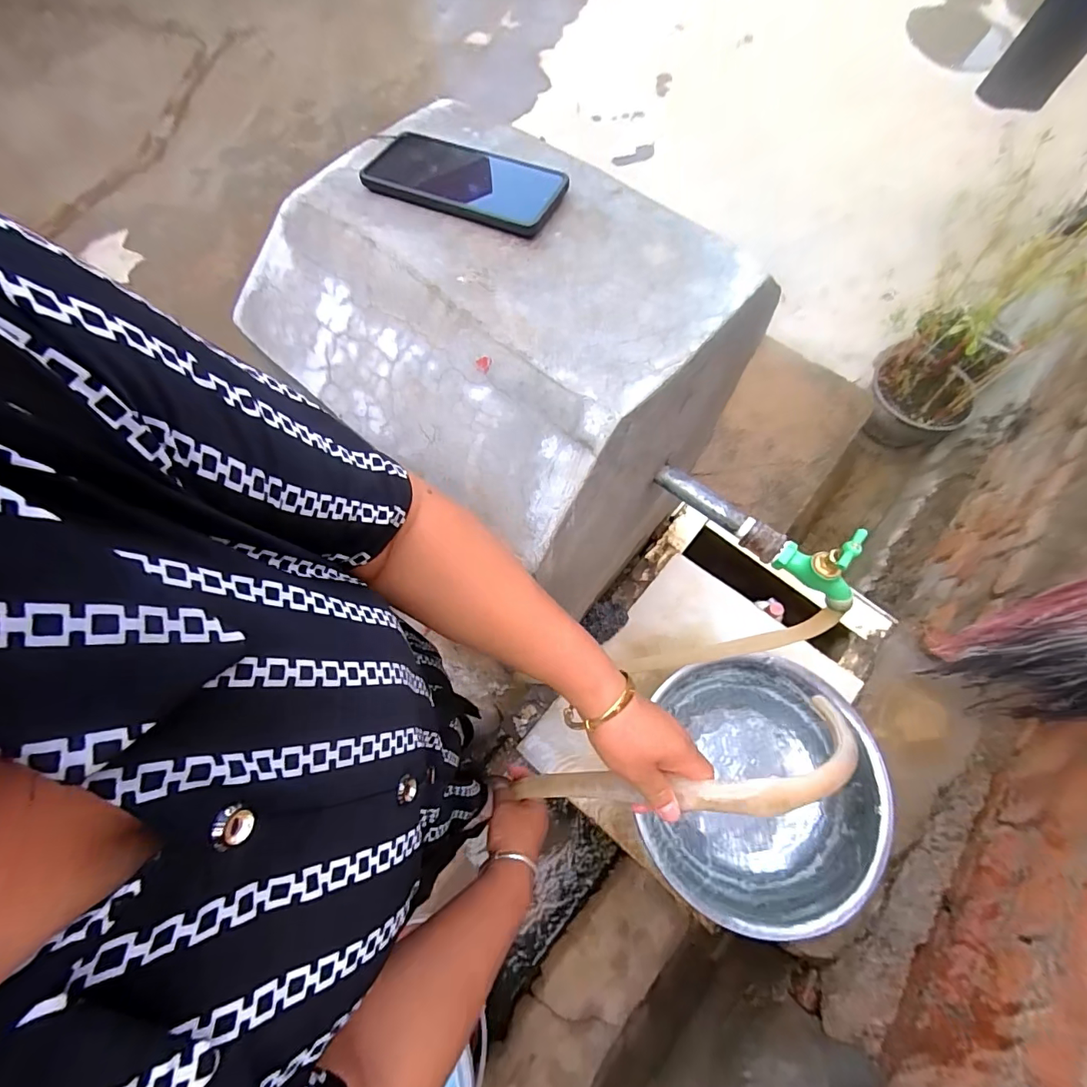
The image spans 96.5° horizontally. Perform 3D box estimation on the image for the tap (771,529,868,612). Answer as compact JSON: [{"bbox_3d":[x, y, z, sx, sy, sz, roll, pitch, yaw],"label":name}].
[{"bbox_3d":[0.276,0.018,0.465,0.082,0.079,0.040,30,71,11],"label":"tap"}]

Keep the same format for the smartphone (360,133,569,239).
[{"bbox_3d":[-0.067,-0.312,0.418,0.166,0.014,0.077,24,70,9],"label":"smartphone"}]

